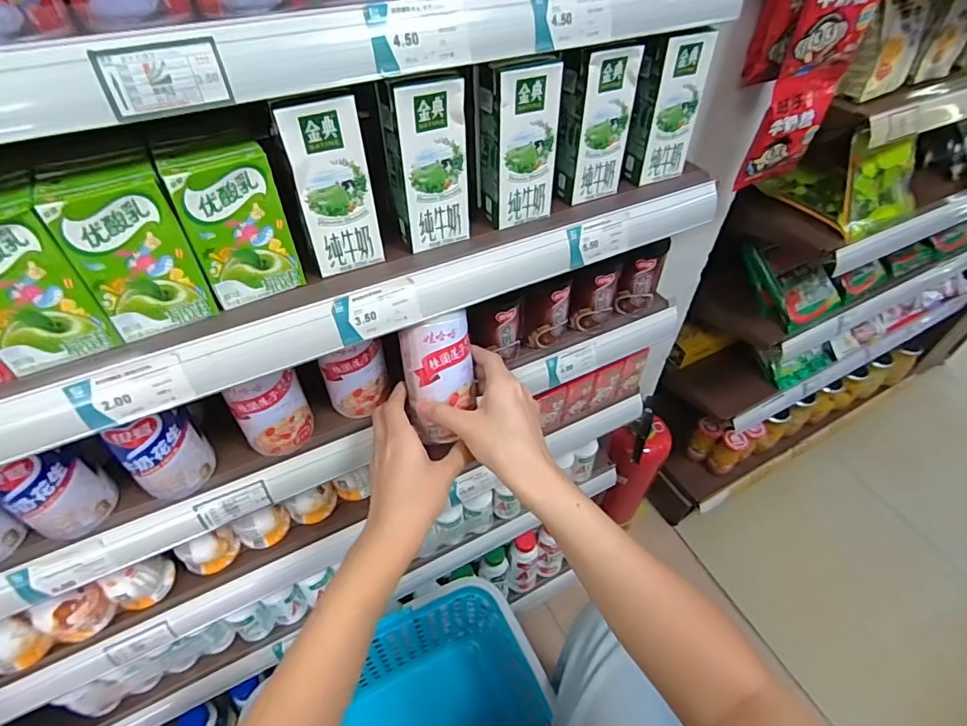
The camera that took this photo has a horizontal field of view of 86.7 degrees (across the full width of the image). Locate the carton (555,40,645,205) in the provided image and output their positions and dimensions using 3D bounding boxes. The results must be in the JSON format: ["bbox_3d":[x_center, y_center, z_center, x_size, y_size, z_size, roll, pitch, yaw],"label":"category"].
[{"bbox_3d":[0.102,-0.214,0.468,0.061,0.125,0.034,-23,53,-21],"label":"carton"}]

